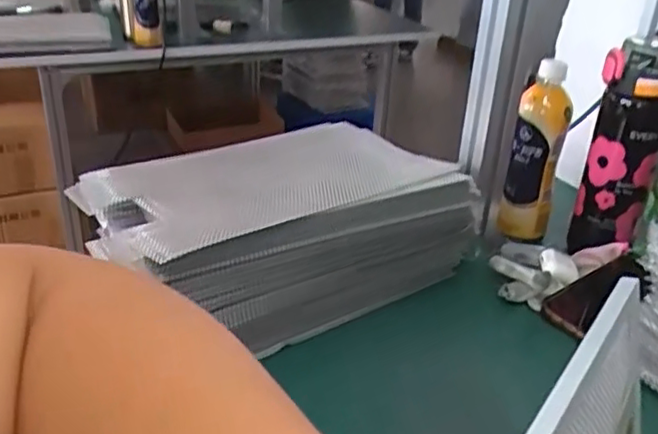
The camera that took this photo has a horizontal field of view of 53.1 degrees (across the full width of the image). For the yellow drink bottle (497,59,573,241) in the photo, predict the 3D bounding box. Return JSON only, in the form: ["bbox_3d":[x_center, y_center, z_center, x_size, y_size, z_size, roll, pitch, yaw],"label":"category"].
[{"bbox_3d":[0.255,-0.074,0.812,0.062,0.202,0.068,11,29,15],"label":"yellow drink bottle"}]

